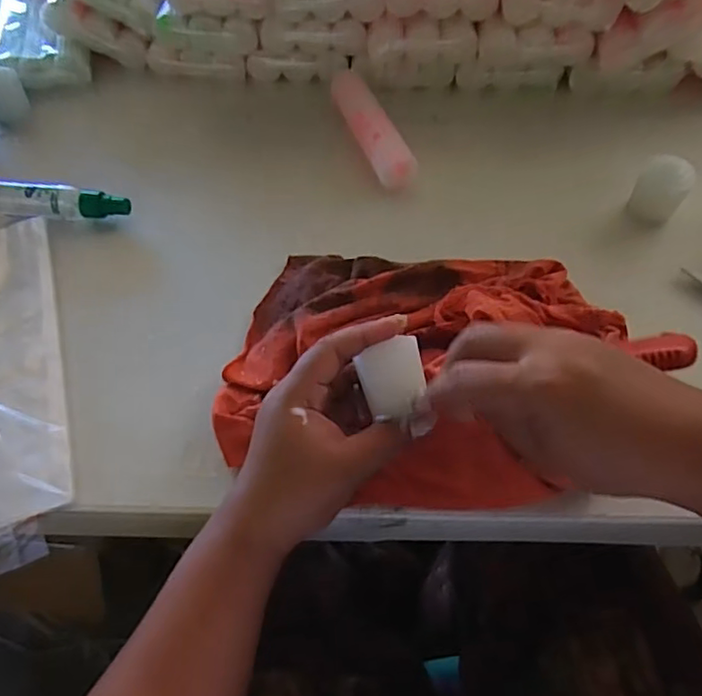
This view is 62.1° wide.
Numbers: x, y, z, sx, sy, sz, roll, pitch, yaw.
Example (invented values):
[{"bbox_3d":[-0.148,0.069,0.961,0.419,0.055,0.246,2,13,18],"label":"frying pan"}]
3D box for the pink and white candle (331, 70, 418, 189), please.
[{"bbox_3d":[0.015,-0.196,0.526,0.034,0.035,0.143,-21,59,-9],"label":"pink and white candle"}]

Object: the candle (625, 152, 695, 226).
[{"bbox_3d":[0.239,-0.123,0.448,0.037,0.040,0.029,29,64,20],"label":"candle"}]

